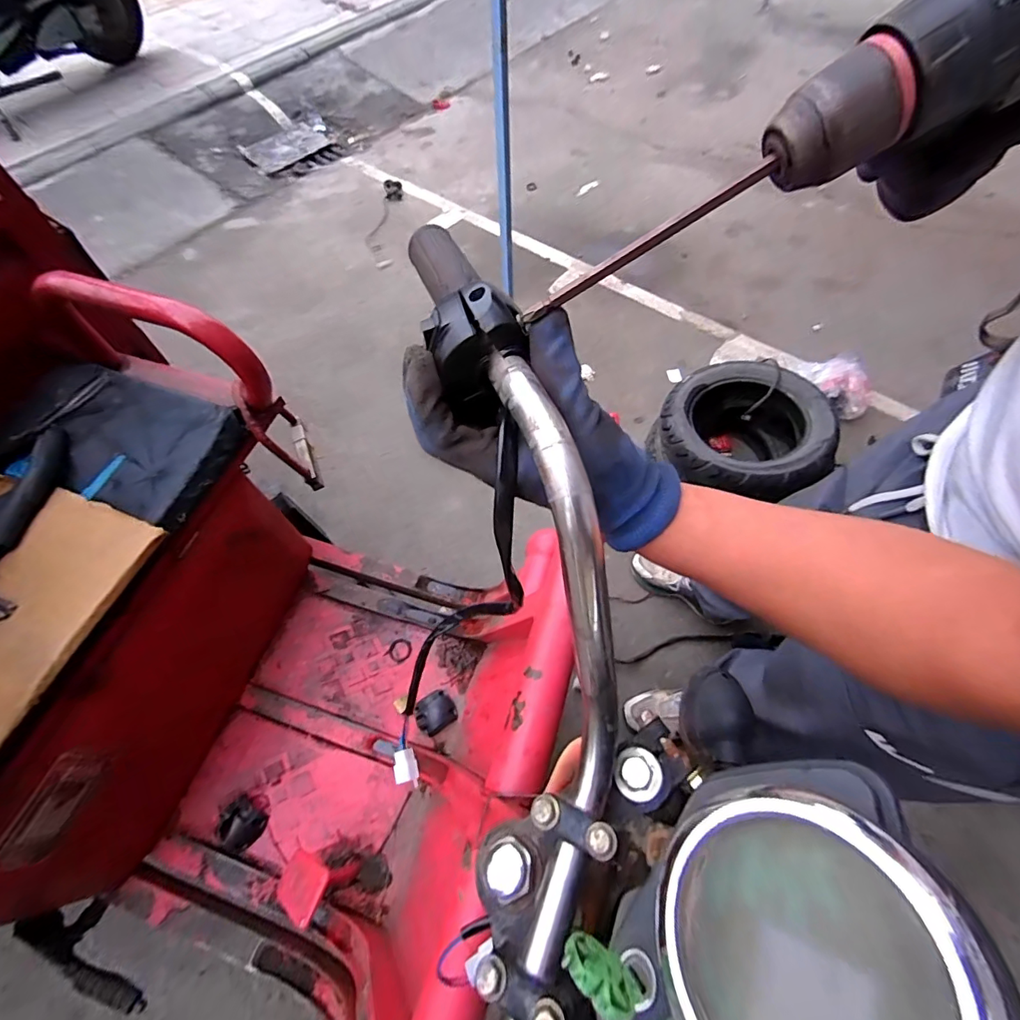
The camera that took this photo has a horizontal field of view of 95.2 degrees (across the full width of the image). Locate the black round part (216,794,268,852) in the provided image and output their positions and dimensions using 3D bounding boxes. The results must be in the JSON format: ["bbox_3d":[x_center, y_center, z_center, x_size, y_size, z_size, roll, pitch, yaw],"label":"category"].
[{"bbox_3d":[-0.414,0.479,0.706,0.070,0.033,0.058,32,67,17],"label":"black round part"}]

